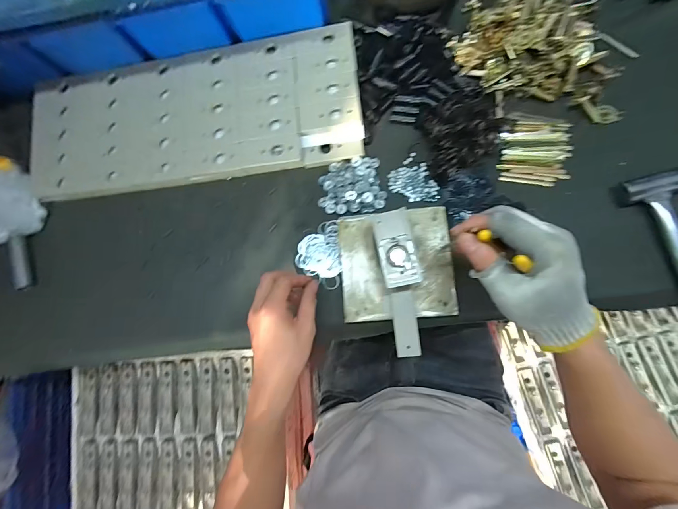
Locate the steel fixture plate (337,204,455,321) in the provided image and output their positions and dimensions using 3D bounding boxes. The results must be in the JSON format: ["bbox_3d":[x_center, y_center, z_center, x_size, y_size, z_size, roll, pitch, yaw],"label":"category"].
[{"bbox_3d":[0.078,0.013,0.431,0.148,0.008,0.145,-1,83,9],"label":"steel fixture plate"}]

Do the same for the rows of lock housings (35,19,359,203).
[{"bbox_3d":[-0.243,-0.218,0.505,0.548,0.010,0.207,-6,86,7],"label":"rows of lock housings"}]

